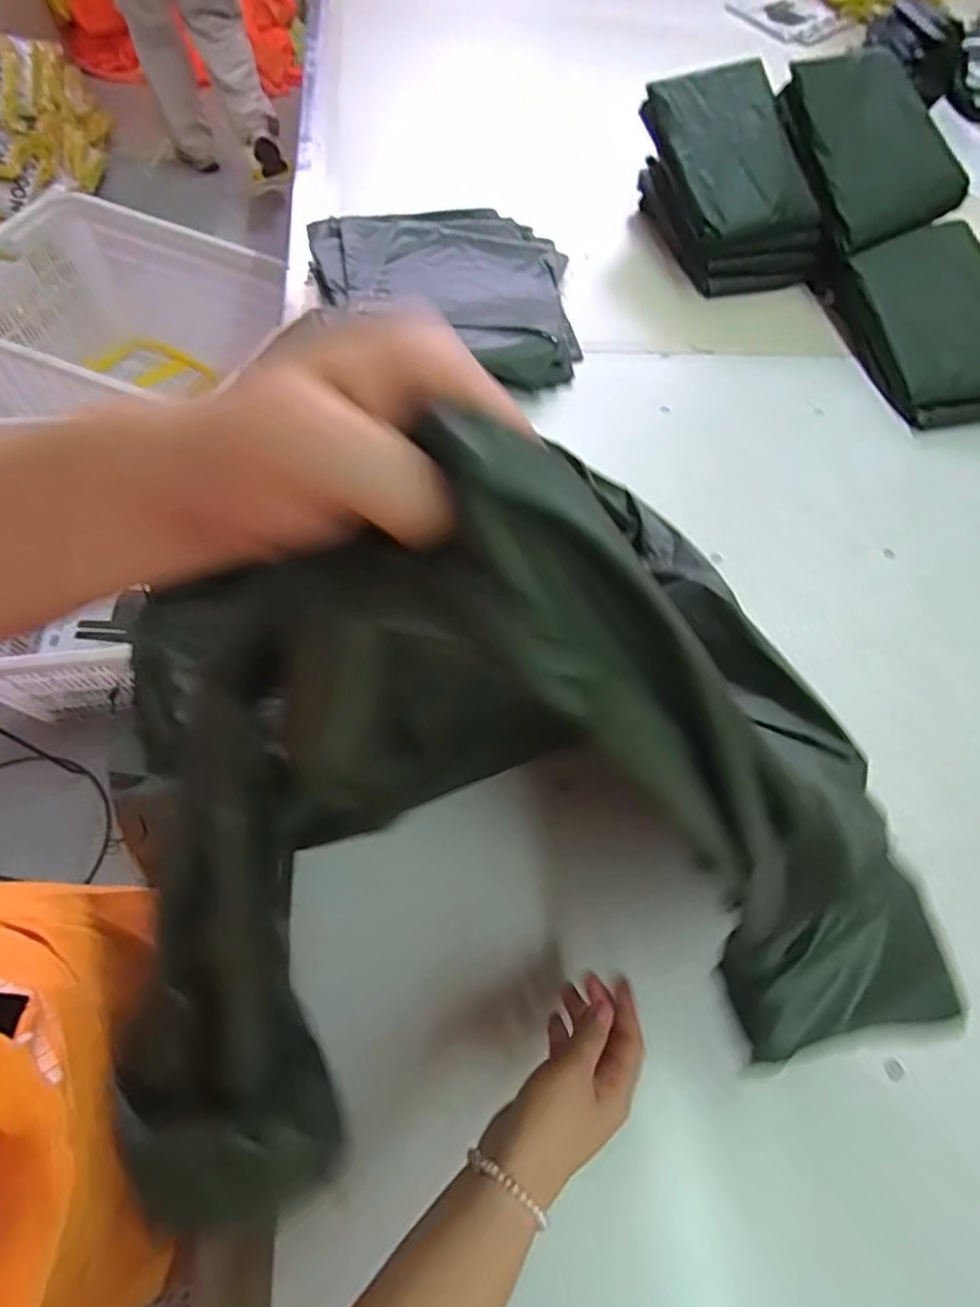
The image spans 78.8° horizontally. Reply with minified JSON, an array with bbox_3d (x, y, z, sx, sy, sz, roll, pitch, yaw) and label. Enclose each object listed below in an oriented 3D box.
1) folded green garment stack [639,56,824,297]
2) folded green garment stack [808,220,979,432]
[{"bbox_3d":[0.366,-0.734,0.934,0.185,0.160,0.311,-13,64,-10],"label":"folded green garment stack"},{"bbox_3d":[0.649,-0.475,0.855,0.223,0.097,0.299,-9,63,-9],"label":"folded green garment stack"}]

